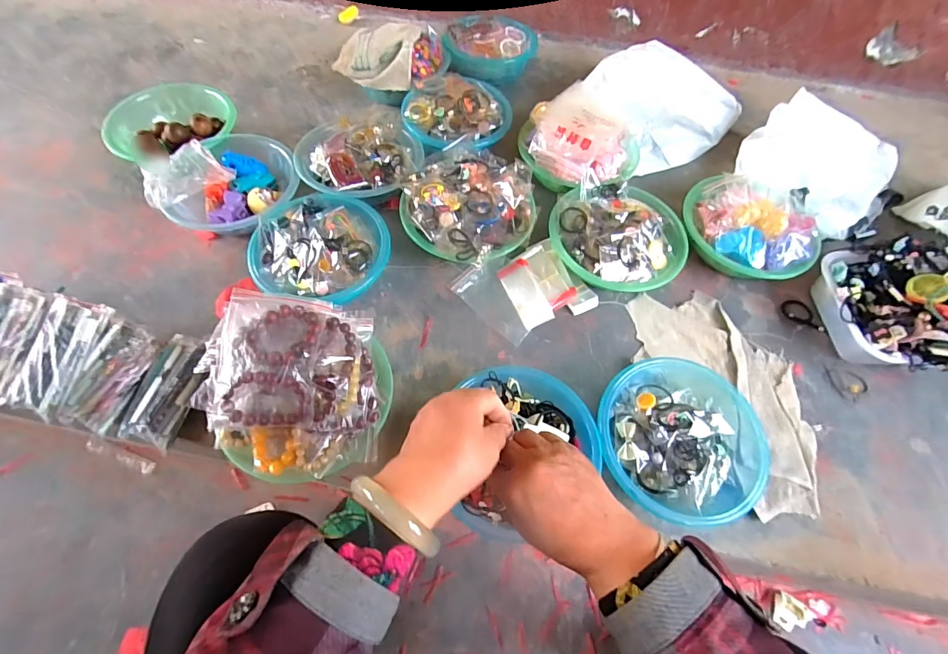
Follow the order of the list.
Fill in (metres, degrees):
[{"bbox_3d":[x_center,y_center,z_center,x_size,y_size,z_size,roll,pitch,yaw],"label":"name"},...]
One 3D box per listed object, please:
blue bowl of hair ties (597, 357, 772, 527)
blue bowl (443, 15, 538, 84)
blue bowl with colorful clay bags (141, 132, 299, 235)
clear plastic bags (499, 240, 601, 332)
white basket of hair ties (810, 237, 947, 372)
[{"bbox_3d":[0.297,0.157,0.623,0.245,0.074,0.233,1,62,-2],"label":"blue bowl of hair ties"},{"bbox_3d":[0.039,-0.666,1.038,0.194,0.082,0.179,1,62,-2],"label":"blue bowl"},{"bbox_3d":[-0.451,-0.256,0.796,0.240,0.103,0.193,-38,70,-20],"label":"blue bowl with colorful clay bags"},{"bbox_3d":[0.126,-0.080,0.759,0.139,0.039,0.146,-20,65,-12],"label":"clear plastic bags"},{"bbox_3d":[0.726,-0.027,0.704,0.248,0.126,0.240,0,62,-3],"label":"white basket of hair ties"}]

